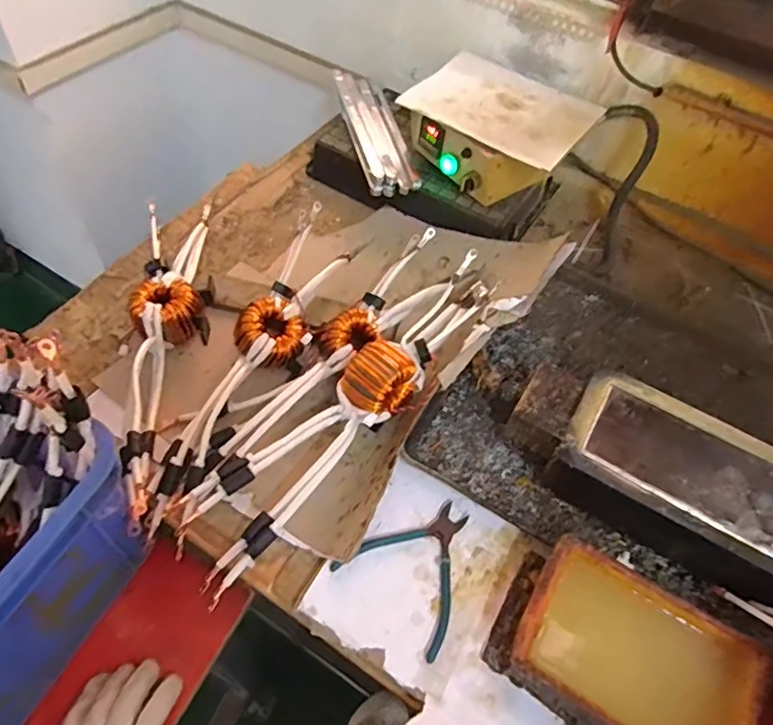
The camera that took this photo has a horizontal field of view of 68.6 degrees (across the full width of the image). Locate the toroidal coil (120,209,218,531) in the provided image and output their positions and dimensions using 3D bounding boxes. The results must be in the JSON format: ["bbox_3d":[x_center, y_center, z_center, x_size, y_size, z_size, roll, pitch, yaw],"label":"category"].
[{"bbox_3d":[-0.262,-0.028,0.692,0.088,0.062,0.470,-6,55,-9],"label":"toroidal coil"}]

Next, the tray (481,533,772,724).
[{"bbox_3d":[0.213,0.264,0.500,0.217,0.066,0.137,29,57,15],"label":"tray"}]

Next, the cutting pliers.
[{"bbox_3d":[0.038,0.200,0.568,0.124,0.007,0.133,38,60,20],"label":"cutting pliers"}]

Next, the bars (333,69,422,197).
[{"bbox_3d":[-0.022,-0.386,0.921,0.080,0.028,0.314,-10,56,-12],"label":"bars"}]

